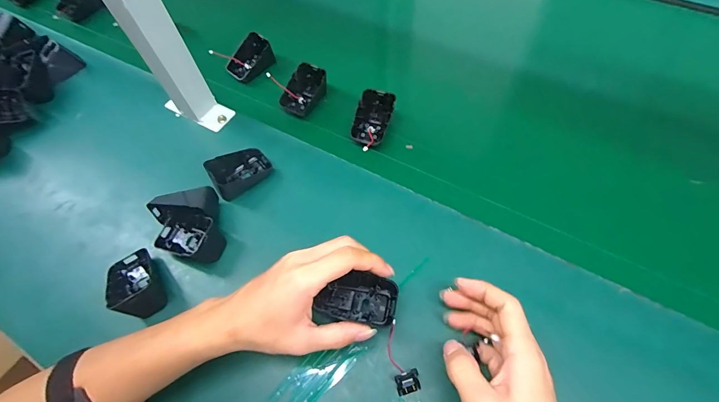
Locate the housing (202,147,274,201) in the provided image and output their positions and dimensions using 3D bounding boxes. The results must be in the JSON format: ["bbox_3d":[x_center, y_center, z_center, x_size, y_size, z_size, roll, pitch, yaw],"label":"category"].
[{"bbox_3d":[-0.147,-0.039,0.450,0.072,0.038,0.046,-33,63,-14],"label":"housing"}]

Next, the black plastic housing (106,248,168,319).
[{"bbox_3d":[-0.233,0.084,0.378,0.041,0.038,0.072,-33,63,-14],"label":"black plastic housing"}]

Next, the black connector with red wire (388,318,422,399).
[{"bbox_3d":[0.037,0.142,0.335,0.021,0.012,0.062,-15,60,-5],"label":"black connector with red wire"}]

